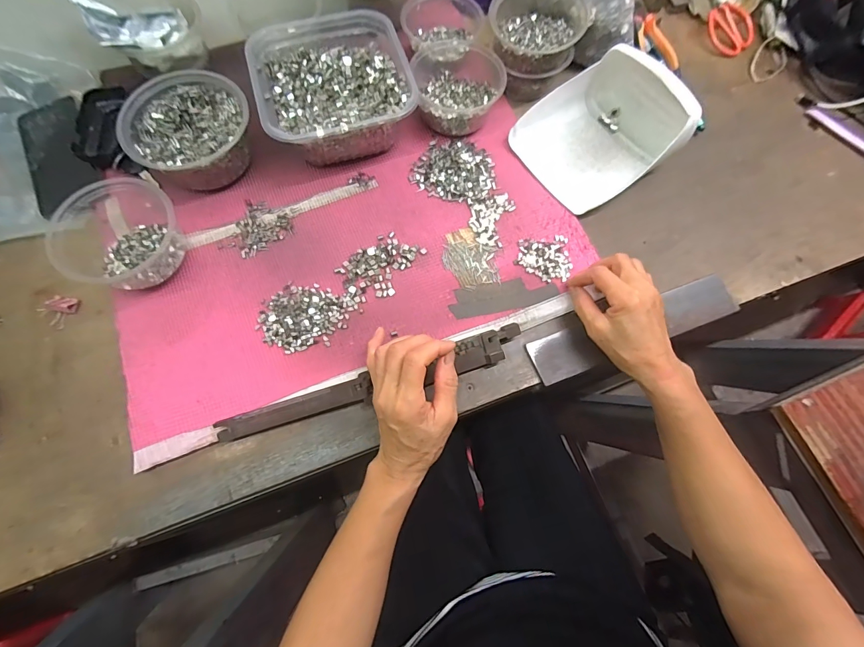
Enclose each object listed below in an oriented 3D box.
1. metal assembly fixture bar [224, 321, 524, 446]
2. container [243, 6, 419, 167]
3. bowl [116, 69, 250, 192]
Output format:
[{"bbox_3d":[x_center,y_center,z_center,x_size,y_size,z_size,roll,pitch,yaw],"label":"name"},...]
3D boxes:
[{"bbox_3d":[-0.056,0.062,0.392,0.313,0.027,0.032,-17,75,-8],"label":"metal assembly fixture bar"},{"bbox_3d":[-0.119,-0.283,0.473,0.173,0.071,0.177,-18,75,-7],"label":"container"},{"bbox_3d":[-0.278,-0.222,0.455,0.130,0.061,0.129,1,73,-2],"label":"bowl"}]

